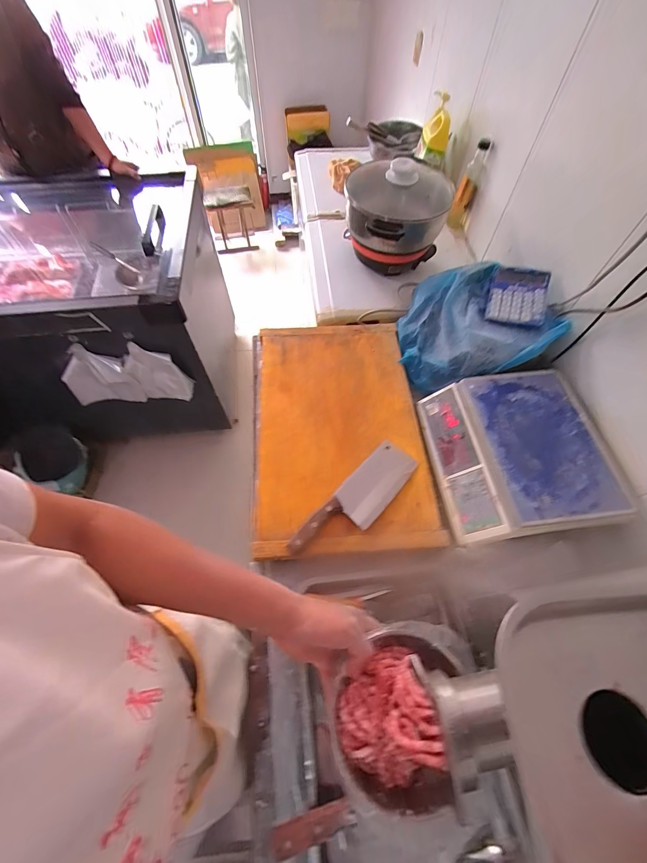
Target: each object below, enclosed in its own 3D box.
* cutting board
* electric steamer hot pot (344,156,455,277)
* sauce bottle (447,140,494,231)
[{"bbox_3d":[0.029,-0.028,0.759,0.370,0.037,0.585,-5,61,-3],"label":"cutting board"},{"bbox_3d":[0.205,-0.605,0.946,0.280,0.229,0.332,-1,61,-1],"label":"electric steamer hot pot"},{"bbox_3d":[0.453,-0.753,1.061,0.071,0.257,0.076,20,63,11],"label":"sauce bottle"}]

